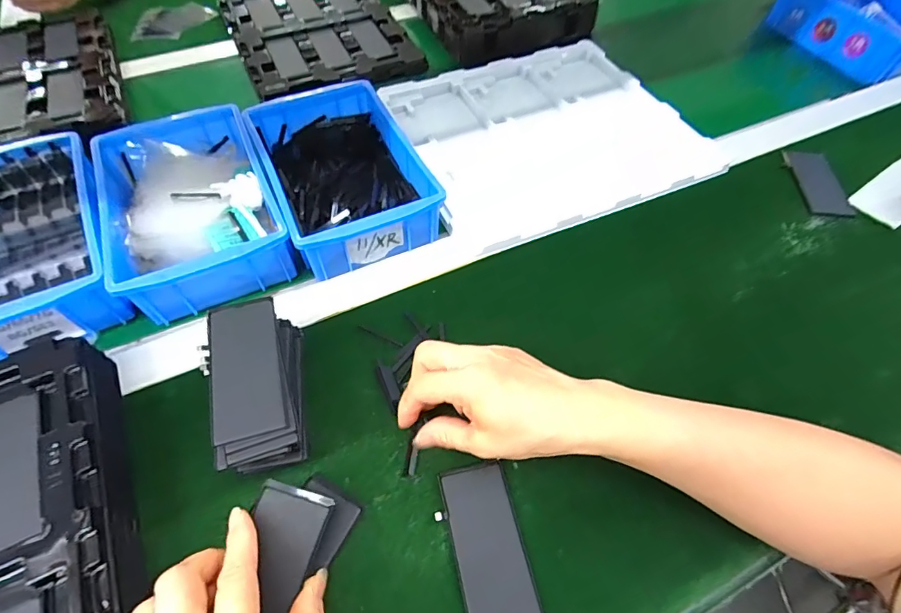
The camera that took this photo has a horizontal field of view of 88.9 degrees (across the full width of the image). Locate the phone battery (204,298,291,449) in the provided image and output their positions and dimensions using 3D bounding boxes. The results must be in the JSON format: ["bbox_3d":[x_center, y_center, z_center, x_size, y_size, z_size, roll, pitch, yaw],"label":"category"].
[{"bbox_3d":[-0.136,0.039,0.304,0.045,0.008,0.097,-14,58,-10],"label":"phone battery"}]

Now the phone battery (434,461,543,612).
[{"bbox_3d":[0.024,0.153,0.295,0.045,0.004,0.096,-9,57,-9],"label":"phone battery"}]

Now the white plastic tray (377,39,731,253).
[{"bbox_3d":[0.110,-0.209,0.539,0.324,0.017,0.282,-21,60,-16],"label":"white plastic tray"}]

